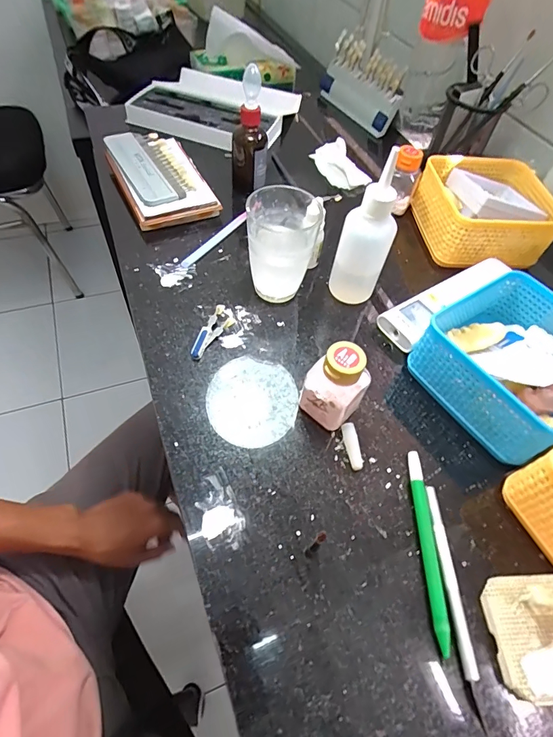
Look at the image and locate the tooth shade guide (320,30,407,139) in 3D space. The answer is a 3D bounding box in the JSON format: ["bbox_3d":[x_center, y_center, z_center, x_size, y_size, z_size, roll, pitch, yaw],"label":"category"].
[{"bbox_3d":[0.140,-0.460,0.648,0.045,0.090,0.167,-25,61,-21],"label":"tooth shade guide"}]

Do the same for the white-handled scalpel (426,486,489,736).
[{"bbox_3d":[0.117,0.148,0.264,0.009,0.007,0.135,2,55,-4],"label":"white-handled scalpel"}]

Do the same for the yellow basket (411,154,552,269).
[{"bbox_3d":[0.245,-0.186,0.473,0.137,0.060,0.146,1,56,-4],"label":"yellow basket"}]

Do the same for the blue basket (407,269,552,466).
[{"bbox_3d":[0.213,-0.004,0.345,0.142,0.059,0.139,-28,62,-22],"label":"blue basket"}]

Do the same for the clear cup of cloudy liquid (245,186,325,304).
[{"bbox_3d":[0.006,-0.118,0.386,0.066,0.094,0.069,10,55,1],"label":"clear cup of cloudy liquid"}]

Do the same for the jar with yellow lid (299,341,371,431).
[{"bbox_3d":[0.046,0.015,0.311,0.039,0.073,0.038,37,60,19],"label":"jar with yellow lid"}]

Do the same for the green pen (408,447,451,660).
[{"bbox_3d":[0.107,0.122,0.280,0.011,0.009,0.130,4,55,-2],"label":"green pen"}]

